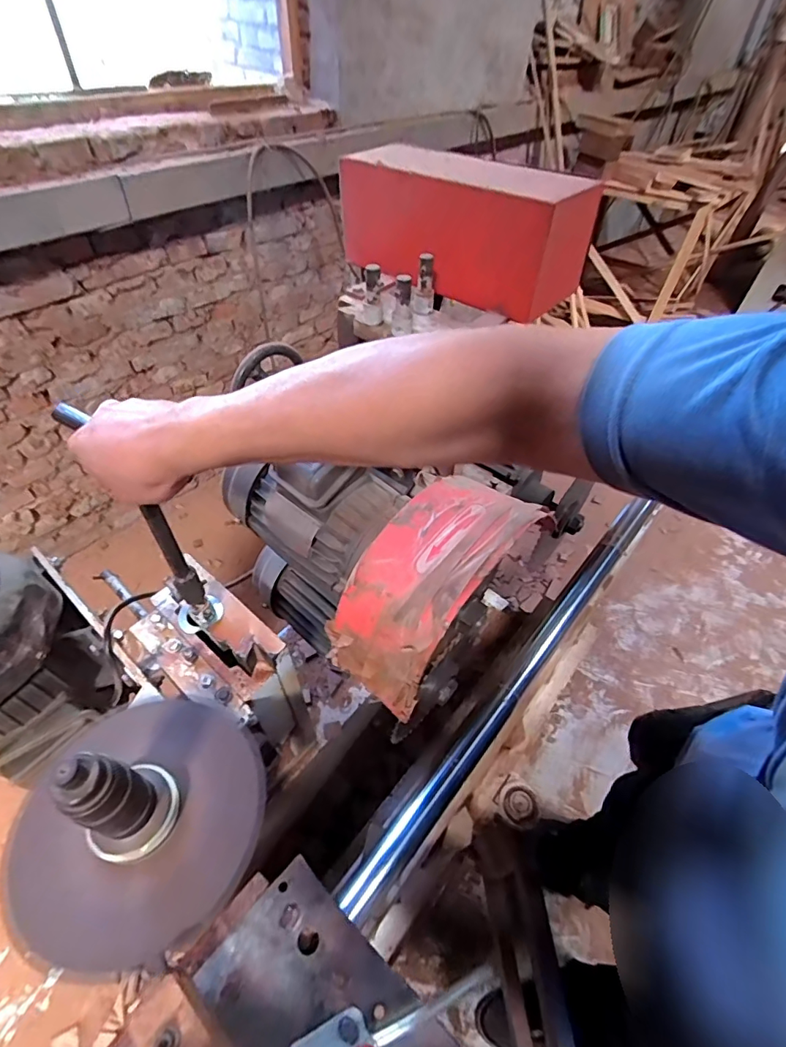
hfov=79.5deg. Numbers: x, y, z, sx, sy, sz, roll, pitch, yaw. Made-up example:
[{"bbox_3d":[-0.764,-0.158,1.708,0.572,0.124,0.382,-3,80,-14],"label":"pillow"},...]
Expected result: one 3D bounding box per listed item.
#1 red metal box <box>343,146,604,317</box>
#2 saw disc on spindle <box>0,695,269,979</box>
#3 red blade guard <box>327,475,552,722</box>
[{"bbox_3d":[0.101,-0.416,0.648,0.310,0.130,0.175,34,55,24],"label":"red metal box"},{"bbox_3d":[-0.238,0.254,0.431,0.190,0.162,0.230,11,48,6],"label":"saw disc on spindle"},{"bbox_3d":[0.035,0.047,0.442,0.105,0.075,0.241,34,84,24],"label":"red blade guard"}]

